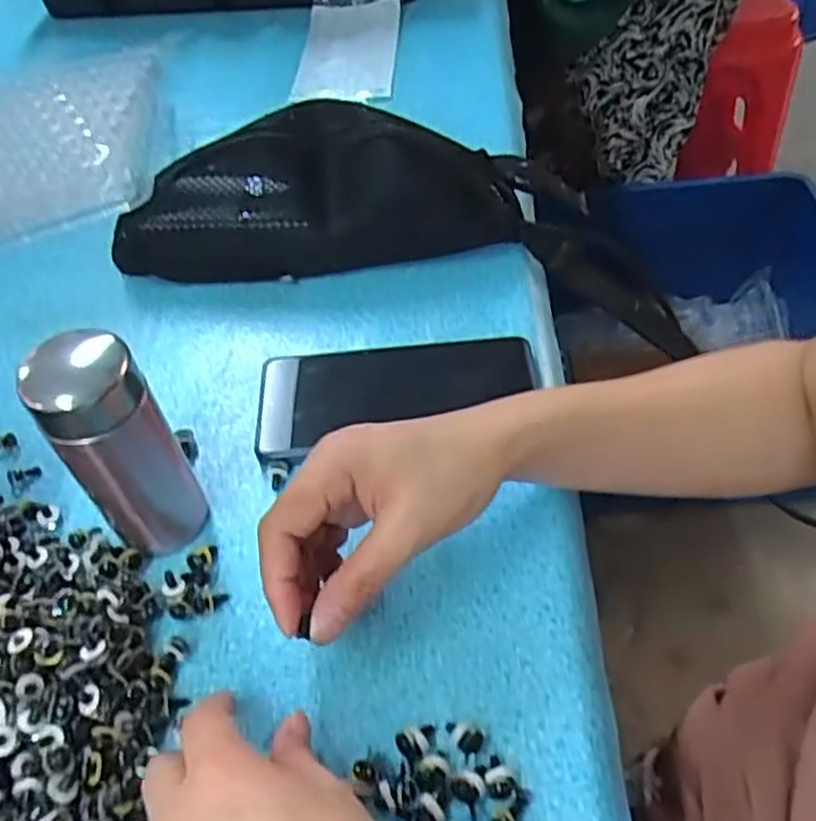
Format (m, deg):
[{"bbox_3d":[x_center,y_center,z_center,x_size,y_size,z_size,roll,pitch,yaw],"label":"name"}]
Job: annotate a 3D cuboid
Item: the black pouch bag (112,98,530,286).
[{"bbox_3d":[-0.056,-0.162,0.551,0.280,0.083,0.132,-1,50,5],"label":"black pouch bag"}]

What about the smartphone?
[{"bbox_3d":[-0.005,-0.010,0.463,0.170,0.013,0.072,-8,50,-1],"label":"smartphone"}]

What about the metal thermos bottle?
[{"bbox_3d":[-0.140,0.018,0.375,0.051,0.118,0.055,-30,54,-18],"label":"metal thermos bottle"}]

